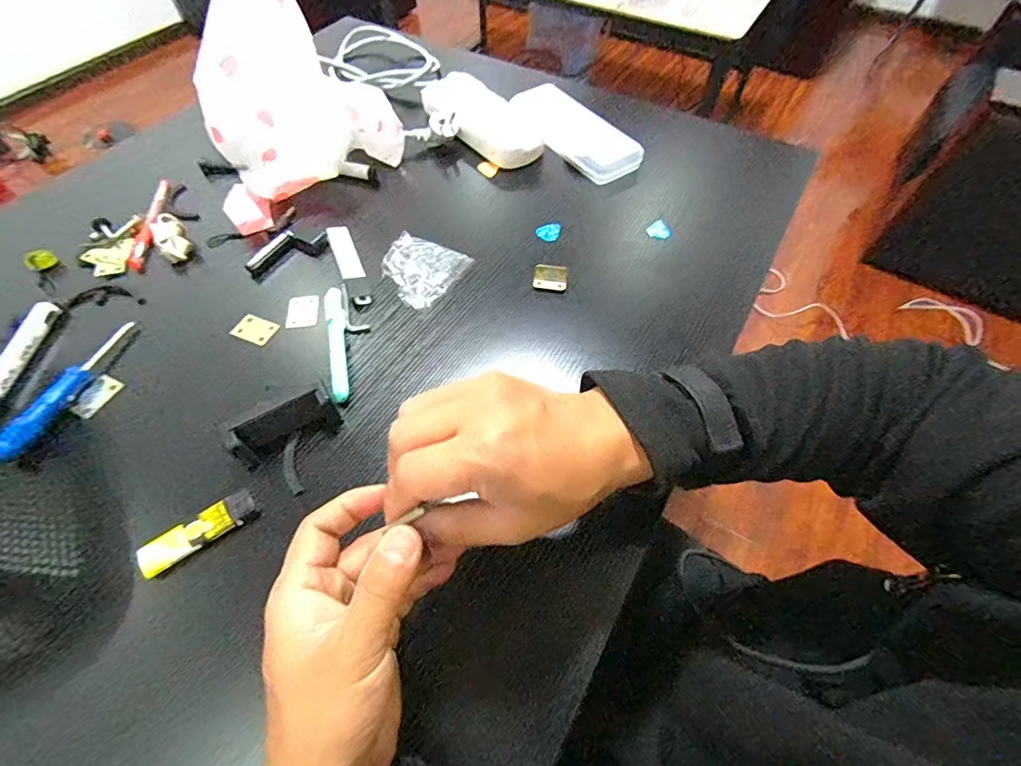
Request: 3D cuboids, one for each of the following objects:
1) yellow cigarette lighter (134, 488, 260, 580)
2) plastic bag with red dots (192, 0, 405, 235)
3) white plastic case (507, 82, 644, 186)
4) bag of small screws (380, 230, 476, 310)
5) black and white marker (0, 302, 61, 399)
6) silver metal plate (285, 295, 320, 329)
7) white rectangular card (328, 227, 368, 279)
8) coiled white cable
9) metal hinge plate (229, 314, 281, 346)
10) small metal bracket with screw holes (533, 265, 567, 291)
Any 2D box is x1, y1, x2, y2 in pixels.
[{"bbox_3d":[-0.223,0.106,0.341,0.078,0.010,0.023,-33,63,-19],"label":"yellow cigarette lighter"},{"bbox_3d":[-0.237,-0.313,0.512,0.206,0.176,0.199,-22,60,-14],"label":"plastic bag with red dots"},{"bbox_3d":[0.078,-0.314,0.594,0.074,0.027,0.184,-32,63,-19],"label":"white plastic case"},{"bbox_3d":[-0.095,-0.115,0.488,0.074,0.015,0.083,22,60,14],"label":"bag of small screws"},{"bbox_3d":[-0.439,-0.019,0.417,0.018,0.016,0.132,0,57,0],"label":"black and white marker"},{"bbox_3d":[-0.201,-0.069,0.462,0.031,0.004,0.041,-9,57,0],"label":"silver metal plate"},{"bbox_3d":[-0.171,-0.136,0.496,0.023,0.005,0.079,-21,60,-13],"label":"white rectangular card"},{"bbox_3d":[-0.188,-0.473,0.703,0.163,0.031,0.120,33,63,19],"label":"coiled white cable"},{"bbox_3d":[-0.240,-0.051,0.449,0.041,0.004,0.028,21,60,13],"label":"metal hinge plate"},{"bbox_3d":[0.040,-0.106,0.477,0.033,0.019,0.016,9,58,5],"label":"small metal bracket with screw holes"}]

